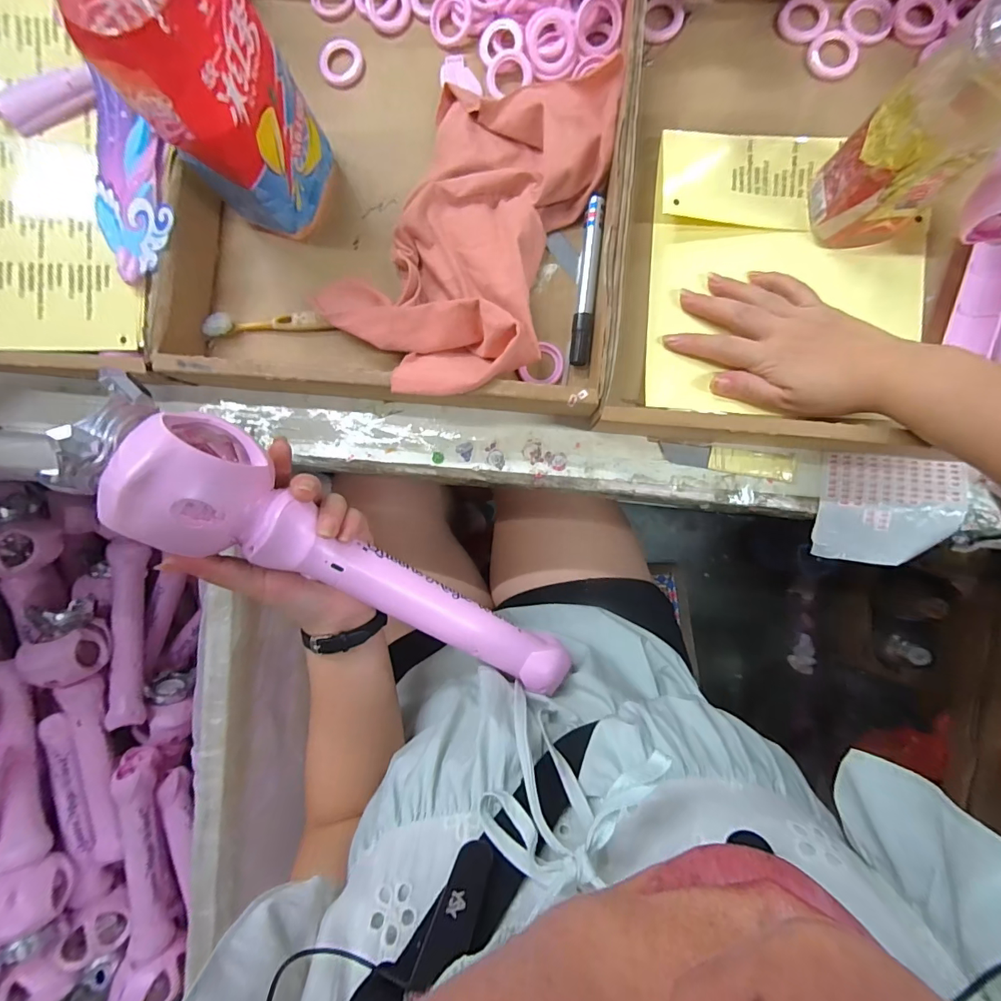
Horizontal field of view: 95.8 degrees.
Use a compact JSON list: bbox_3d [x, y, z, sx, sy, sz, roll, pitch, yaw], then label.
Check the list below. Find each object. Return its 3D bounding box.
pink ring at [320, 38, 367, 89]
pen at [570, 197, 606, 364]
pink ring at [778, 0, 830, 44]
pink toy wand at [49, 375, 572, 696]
[{"bbox_3d":[-0.136,-0.375,0.388,0.037,0.006,0.039,0,91,5],"label":"pink ring"},{"bbox_3d":[0.070,-0.177,0.364,0.016,0.012,0.134,5,92,5],"label":"pen"},{"bbox_3d":[0.243,-0.386,0.362,0.037,0.005,0.033,31,93,3],"label":"pink ring"},{"bbox_3d":[-0.091,0.051,0.303,0.348,0.052,0.073,33,94,-23],"label":"pink toy wand"}]

